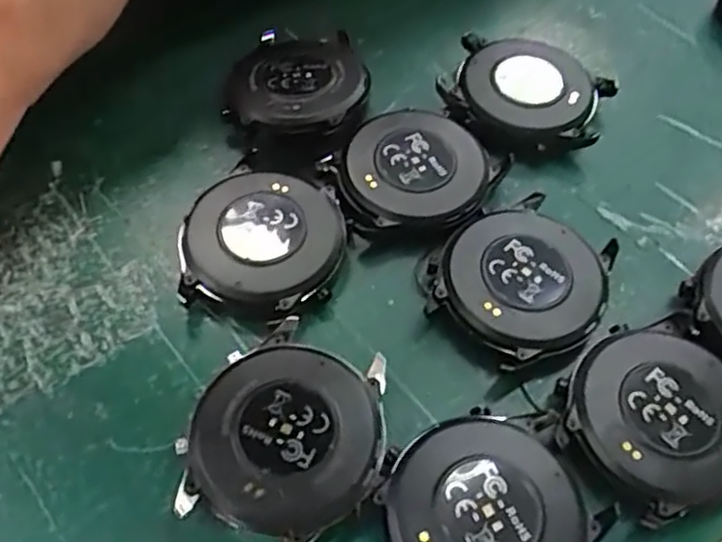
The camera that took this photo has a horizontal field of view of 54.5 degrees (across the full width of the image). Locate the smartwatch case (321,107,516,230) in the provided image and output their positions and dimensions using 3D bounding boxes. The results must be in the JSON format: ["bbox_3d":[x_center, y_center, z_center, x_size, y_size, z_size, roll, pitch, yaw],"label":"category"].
[{"bbox_3d":[0.016,-0.029,0.212,0.049,0.012,0.042,-31,65,-20],"label":"smartwatch case"}]

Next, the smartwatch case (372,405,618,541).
[{"bbox_3d":[0.029,0.055,0.158,0.046,0.011,0.045,-24,63,-17],"label":"smartwatch case"}]

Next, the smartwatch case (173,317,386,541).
[{"bbox_3d":[-0.017,0.039,0.167,0.044,0.012,0.048,21,59,10],"label":"smartwatch case"}]

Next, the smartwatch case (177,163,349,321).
[{"bbox_3d":[-0.027,-0.007,0.197,0.043,0.012,0.043,15,58,6],"label":"smartwatch case"}]

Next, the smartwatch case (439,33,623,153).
[{"bbox_3d":[0.054,-0.058,0.234,0.051,0.014,0.043,28,61,13],"label":"smartwatch case"}]

